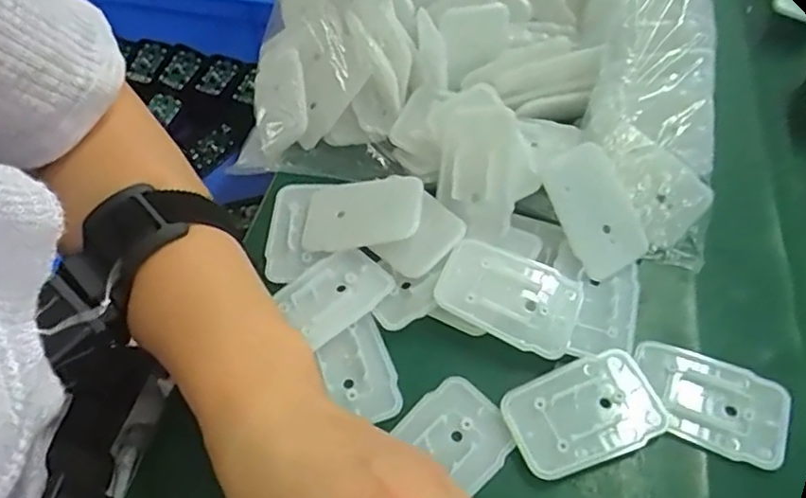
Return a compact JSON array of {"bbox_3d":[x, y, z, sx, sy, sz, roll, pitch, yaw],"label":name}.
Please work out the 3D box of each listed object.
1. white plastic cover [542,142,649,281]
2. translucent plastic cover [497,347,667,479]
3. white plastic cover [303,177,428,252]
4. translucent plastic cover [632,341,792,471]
[{"bbox_3d":[0.100,-0.020,0.317,0.039,0.008,0.064,-28,86,-6],"label":"white plastic cover"},{"bbox_3d":[0.081,0.073,0.272,0.067,0.006,0.044,-17,55,-10],"label":"translucent plastic cover"},{"bbox_3d":[-0.023,-0.020,0.331,0.067,0.005,0.043,-6,55,21],"label":"white plastic cover"},{"bbox_3d":[0.138,0.068,0.273,0.066,0.006,0.040,24,58,19],"label":"translucent plastic cover"}]

